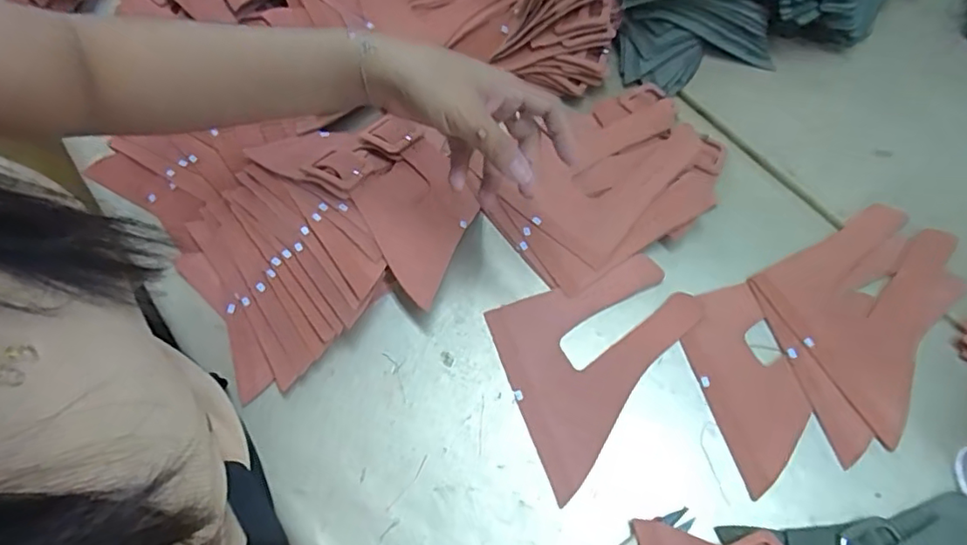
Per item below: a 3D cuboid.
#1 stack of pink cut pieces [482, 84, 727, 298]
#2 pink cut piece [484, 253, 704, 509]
[{"bbox_3d":[0.120,-0.080,0.523,0.206,0.018,0.135,-38,70,-14],"label":"stack of pink cut pieces"},{"bbox_3d":[0.104,0.075,0.476,0.163,0.007,0.153,-20,67,-4],"label":"pink cut piece"}]

